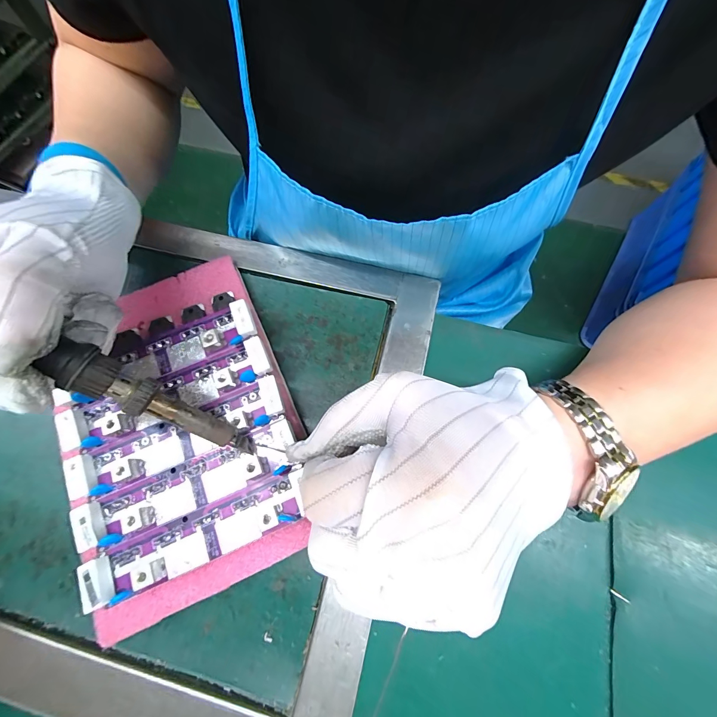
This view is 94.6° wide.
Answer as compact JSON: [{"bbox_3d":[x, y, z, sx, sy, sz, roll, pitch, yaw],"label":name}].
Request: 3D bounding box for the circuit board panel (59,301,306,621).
[{"bbox_3d":[-0.106,0.040,0.195,0.120,0.015,0.148,-23,74,-6],"label":"circuit board panel"}]

